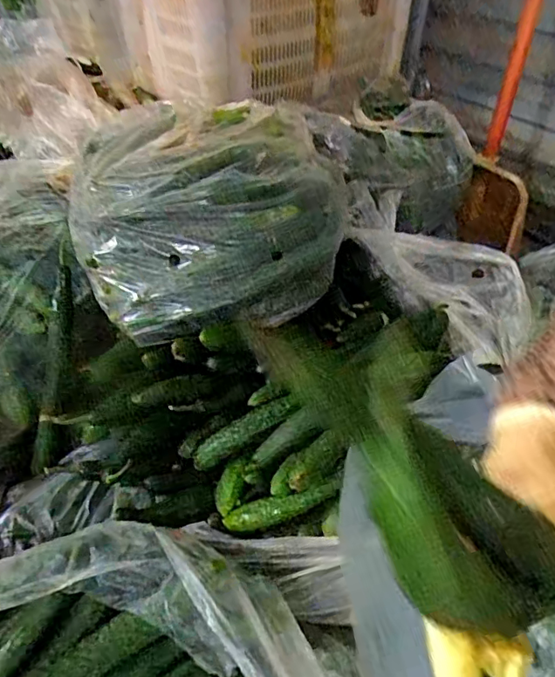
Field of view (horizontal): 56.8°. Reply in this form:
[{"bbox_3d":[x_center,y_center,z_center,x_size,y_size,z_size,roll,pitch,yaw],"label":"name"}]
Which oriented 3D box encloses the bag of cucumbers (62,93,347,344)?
[{"bbox_3d":[-0.094,-0.206,0.720,0.354,0.156,0.422,-5,42,-5],"label":"bag of cucumbers"}]

